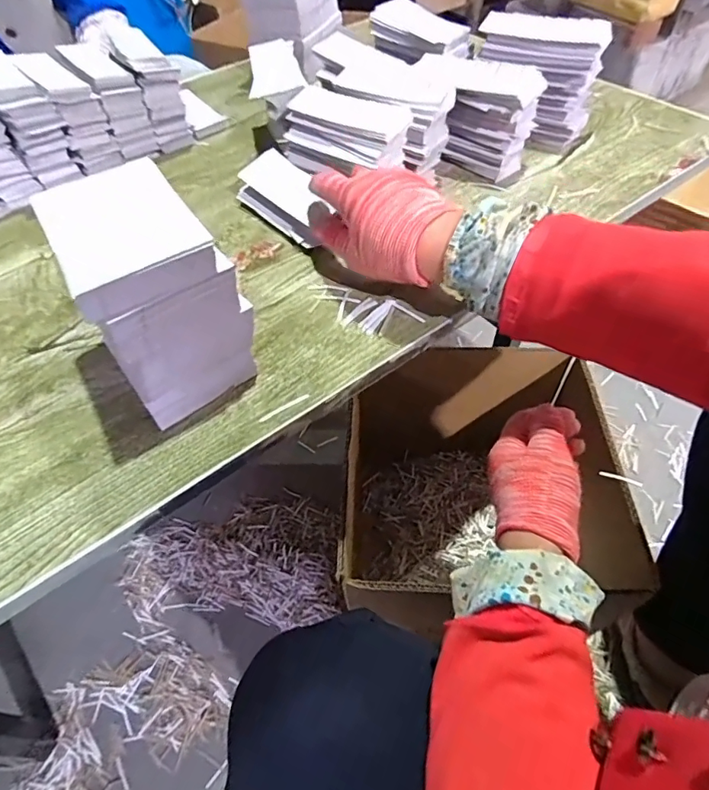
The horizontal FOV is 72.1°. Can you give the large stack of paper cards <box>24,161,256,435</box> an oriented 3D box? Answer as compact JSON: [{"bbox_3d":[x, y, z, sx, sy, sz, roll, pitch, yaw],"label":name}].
[{"bbox_3d":[-0.139,-0.071,0.340,0.086,0.118,0.121,-33,59,-18],"label":"large stack of paper cards"}]

